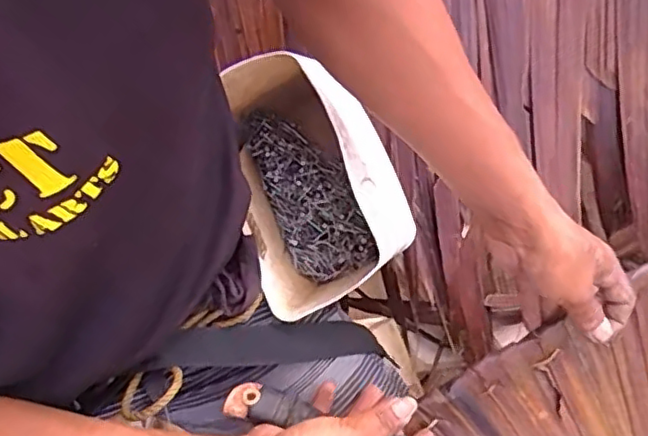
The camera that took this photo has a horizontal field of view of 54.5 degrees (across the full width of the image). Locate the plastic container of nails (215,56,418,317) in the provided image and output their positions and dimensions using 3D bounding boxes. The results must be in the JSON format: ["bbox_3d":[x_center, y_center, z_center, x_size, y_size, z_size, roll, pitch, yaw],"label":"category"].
[{"bbox_3d":[-0.010,-0.035,0.523,0.127,0.137,0.198,-18,70,-6],"label":"plastic container of nails"}]

